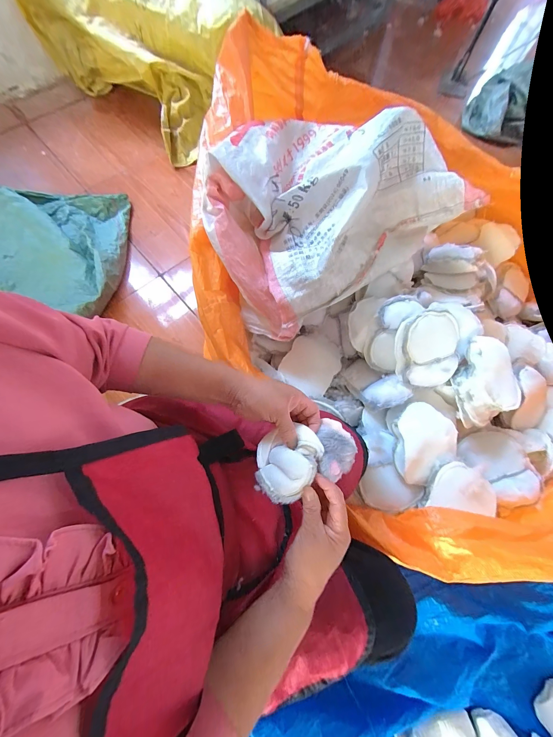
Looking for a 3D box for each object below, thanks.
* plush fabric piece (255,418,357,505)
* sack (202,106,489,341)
[{"bbox_3d":[0.039,0.122,0.360,0.135,0.033,0.086,-12,72,-6],"label":"plush fabric piece"},{"bbox_3d":[0.103,-0.376,0.652,0.533,0.256,0.416,-32,75,-11],"label":"sack"}]

